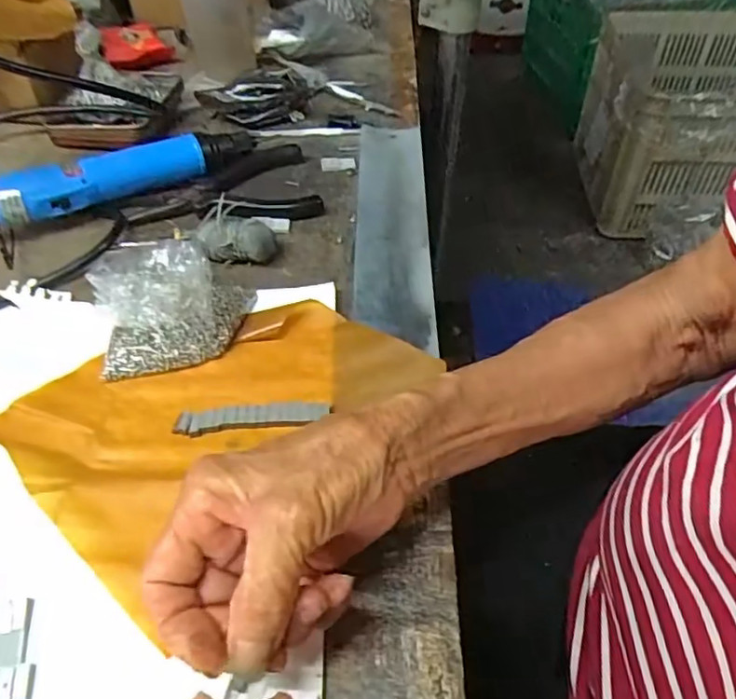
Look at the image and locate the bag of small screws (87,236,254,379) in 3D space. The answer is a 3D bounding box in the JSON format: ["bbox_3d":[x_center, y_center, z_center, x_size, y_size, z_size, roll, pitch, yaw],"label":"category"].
[{"bbox_3d":[-0.122,-0.034,0.376,0.091,0.047,0.080,-10,48,-9],"label":"bag of small screws"}]

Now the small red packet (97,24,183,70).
[{"bbox_3d":[-0.255,-0.333,0.671,0.069,0.020,0.090,-23,50,-20],"label":"small red packet"}]

